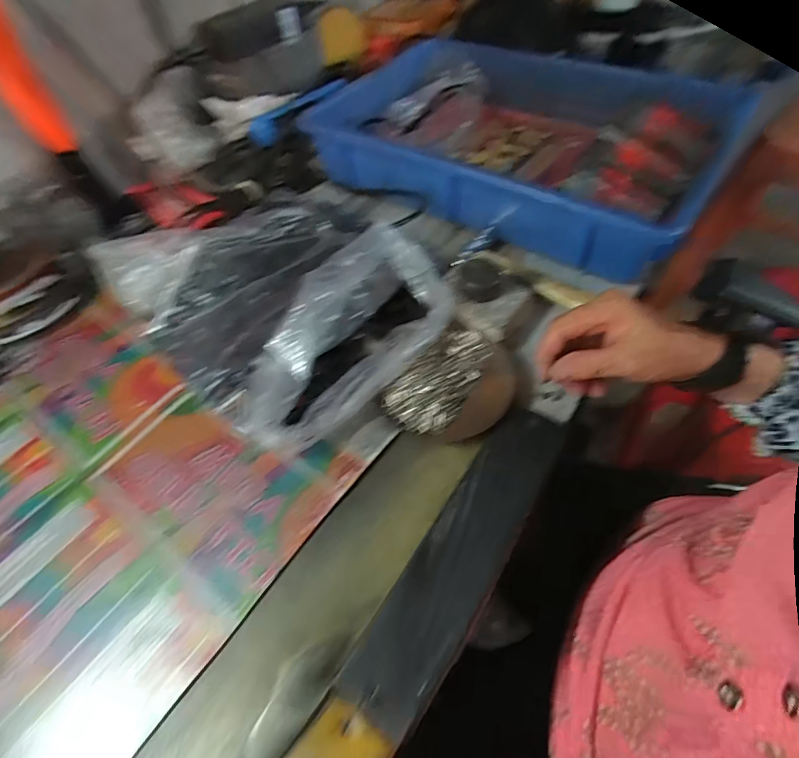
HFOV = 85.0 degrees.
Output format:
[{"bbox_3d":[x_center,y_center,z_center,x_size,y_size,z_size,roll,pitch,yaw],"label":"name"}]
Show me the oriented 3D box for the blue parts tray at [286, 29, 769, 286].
[{"bbox_3d":[0.103,-0.318,0.559,0.503,0.097,0.333,26,61,23],"label":"blue parts tray"}]

